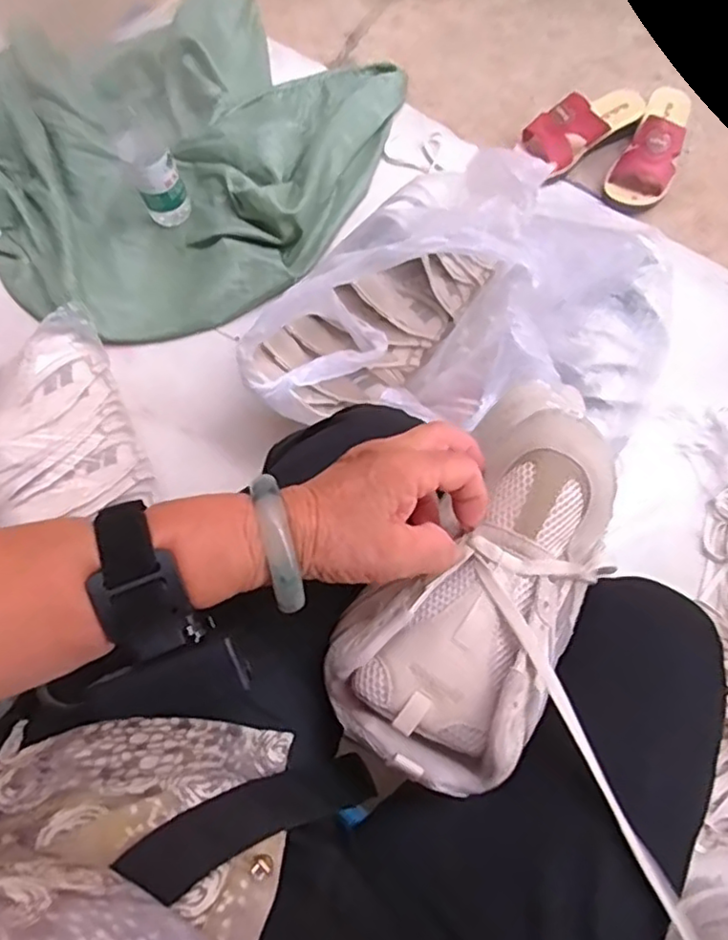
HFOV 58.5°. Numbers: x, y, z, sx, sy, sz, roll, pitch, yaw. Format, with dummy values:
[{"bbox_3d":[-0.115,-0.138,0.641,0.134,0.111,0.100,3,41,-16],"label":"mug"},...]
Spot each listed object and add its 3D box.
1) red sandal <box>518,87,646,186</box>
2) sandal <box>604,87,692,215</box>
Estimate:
[{"bbox_3d":[0.327,-0.521,0.982,0.211,0.075,0.090,-38,76,-8],"label":"red sandal"},{"bbox_3d":[0.435,-0.482,0.966,0.087,0.070,0.217,29,78,10],"label":"sandal"}]

